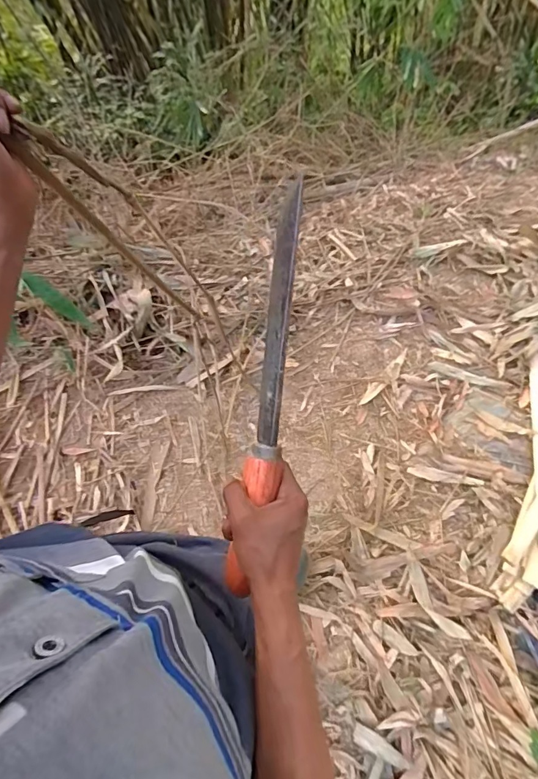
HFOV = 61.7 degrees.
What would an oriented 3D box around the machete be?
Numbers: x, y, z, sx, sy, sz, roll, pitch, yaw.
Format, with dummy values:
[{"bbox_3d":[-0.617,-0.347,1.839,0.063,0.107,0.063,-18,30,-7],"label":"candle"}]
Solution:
[{"bbox_3d":[-0.001,0.008,0.412,0.036,0.034,0.370,8,91,4],"label":"machete"}]

